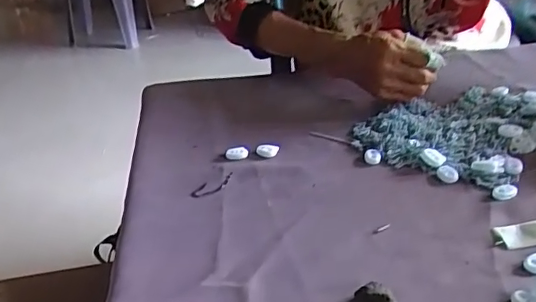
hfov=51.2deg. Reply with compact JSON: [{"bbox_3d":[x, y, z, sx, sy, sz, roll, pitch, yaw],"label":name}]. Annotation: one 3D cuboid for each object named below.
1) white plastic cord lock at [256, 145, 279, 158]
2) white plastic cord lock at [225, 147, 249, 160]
[{"bbox_3d":[-0.001,0.000,0.577,0.023,0.007,0.015,0,29,12],"label":"white plastic cord lock"},{"bbox_3d":[-0.032,0.002,0.579,0.024,0.005,0.015,-4,29,6],"label":"white plastic cord lock"}]

